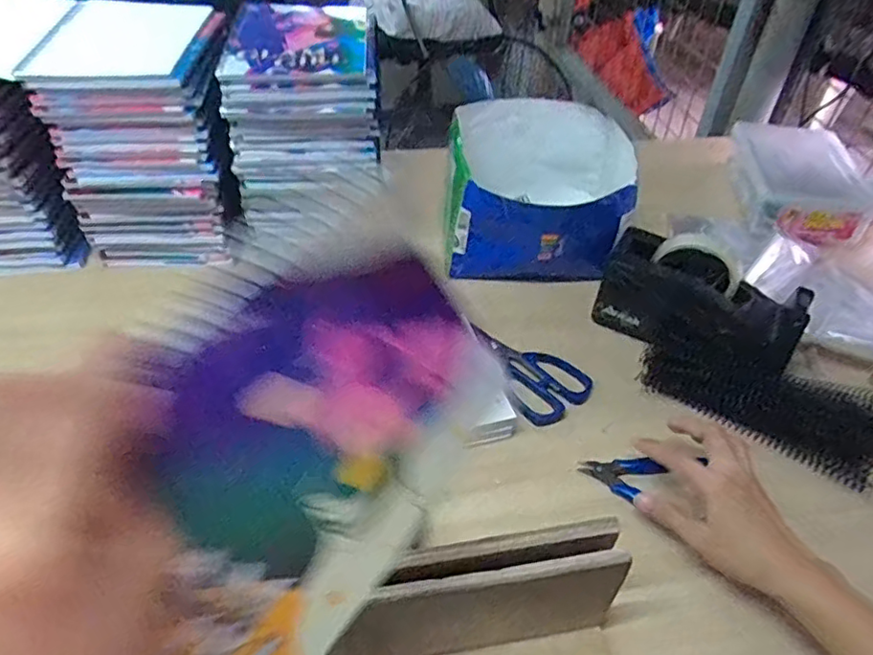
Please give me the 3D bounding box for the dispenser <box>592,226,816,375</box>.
[{"bbox_3d":[0.270,-0.027,0.623,0.194,0.089,0.099,24,48,20],"label":"dispenser"}]

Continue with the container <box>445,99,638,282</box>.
[{"bbox_3d":[0.121,-0.165,0.737,0.215,0.125,0.217,8,44,6],"label":"container"}]

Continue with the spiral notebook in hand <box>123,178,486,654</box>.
[{"bbox_3d":[-0.052,0.050,0.226,0.005,0.149,0.182,16,58,47],"label":"spiral notebook in hand"}]

